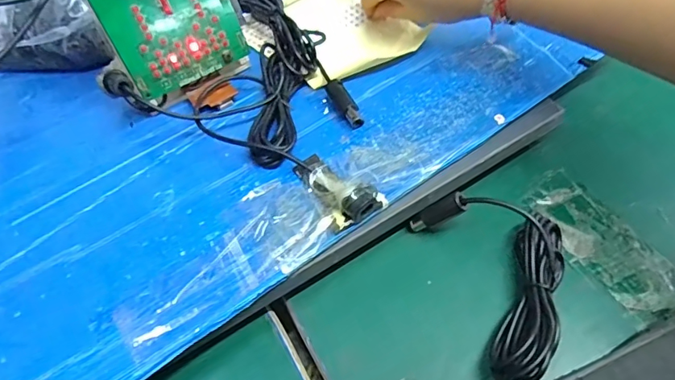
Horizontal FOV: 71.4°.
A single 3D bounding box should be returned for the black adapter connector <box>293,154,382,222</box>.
[{"bbox_3d":[-0.003,-0.004,0.297,0.061,0.020,0.027,34,61,22],"label":"black adapter connector"}]

